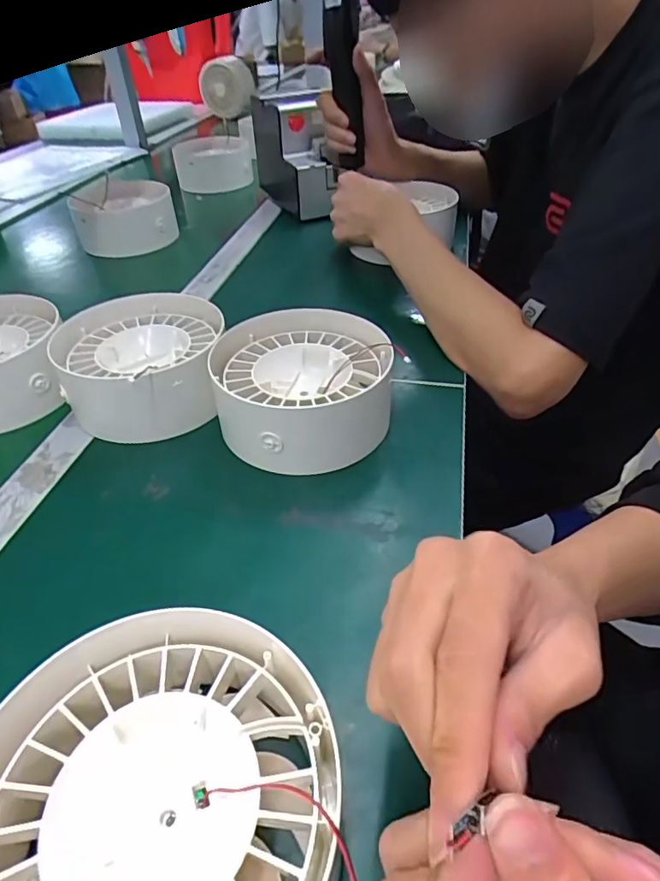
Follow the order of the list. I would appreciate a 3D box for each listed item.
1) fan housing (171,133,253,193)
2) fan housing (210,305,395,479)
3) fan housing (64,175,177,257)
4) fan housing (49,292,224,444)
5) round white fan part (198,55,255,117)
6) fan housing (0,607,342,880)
[{"bbox_3d":[-0.220,-0.527,0.991,0.136,0.077,0.128,-5,40,-4],"label":"fan housing"},{"bbox_3d":[-0.020,-0.039,0.418,0.141,0.063,0.146,0,40,2],"label":"fan housing"},{"bbox_3d":[-0.299,-0.333,0.766,0.134,0.061,0.152,-13,42,-14],"label":"fan housing"},{"bbox_3d":[-0.161,-0.061,0.450,0.132,0.064,0.150,-2,40,-1],"label":"fan housing"},{"bbox_3d":[-0.298,-1.029,1.517,0.156,0.137,0.182,-8,41,-8],"label":"round white fan part"},{"bbox_3d":[-0.071,0.150,0.208,0.145,0.060,0.140,-7,41,-6],"label":"fan housing"}]

